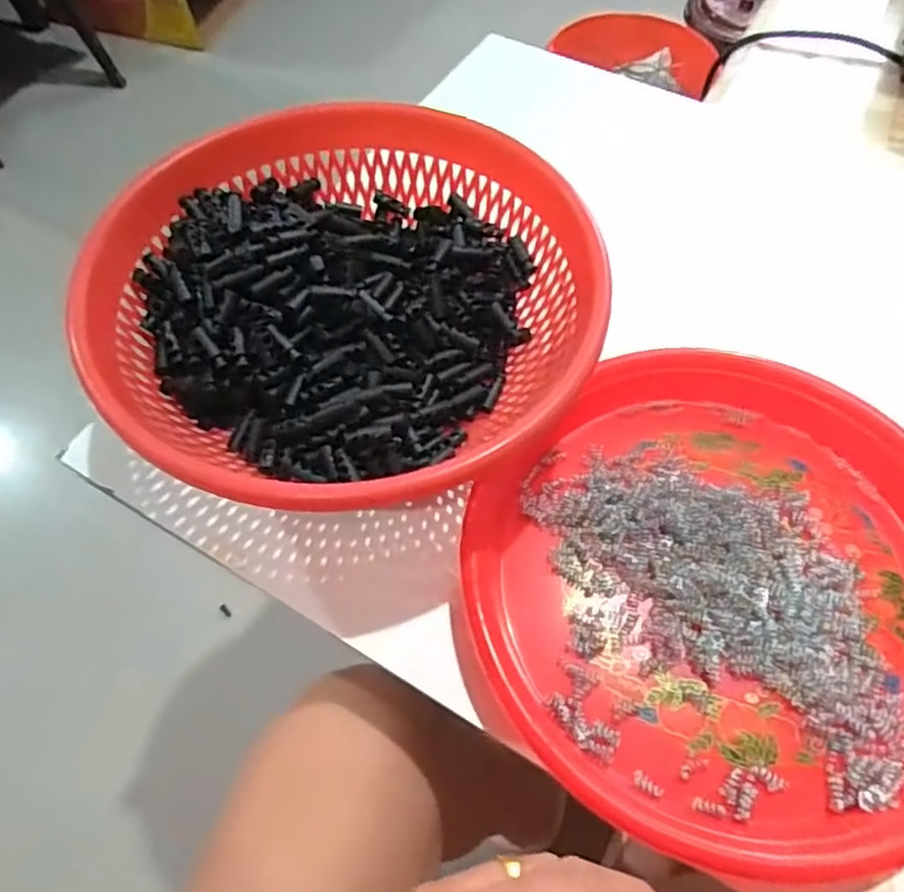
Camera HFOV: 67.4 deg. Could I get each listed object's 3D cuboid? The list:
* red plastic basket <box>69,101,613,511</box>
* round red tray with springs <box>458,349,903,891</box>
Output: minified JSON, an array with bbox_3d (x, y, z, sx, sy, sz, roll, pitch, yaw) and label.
[{"bbox_3d":[-0.049,-0.076,0.372,0.247,0.083,0.261,9,60,5],"label":"red plastic basket"},{"bbox_3d":[0.137,0.064,0.334,0.232,0.032,0.244,0,59,0],"label":"round red tray with springs"}]

